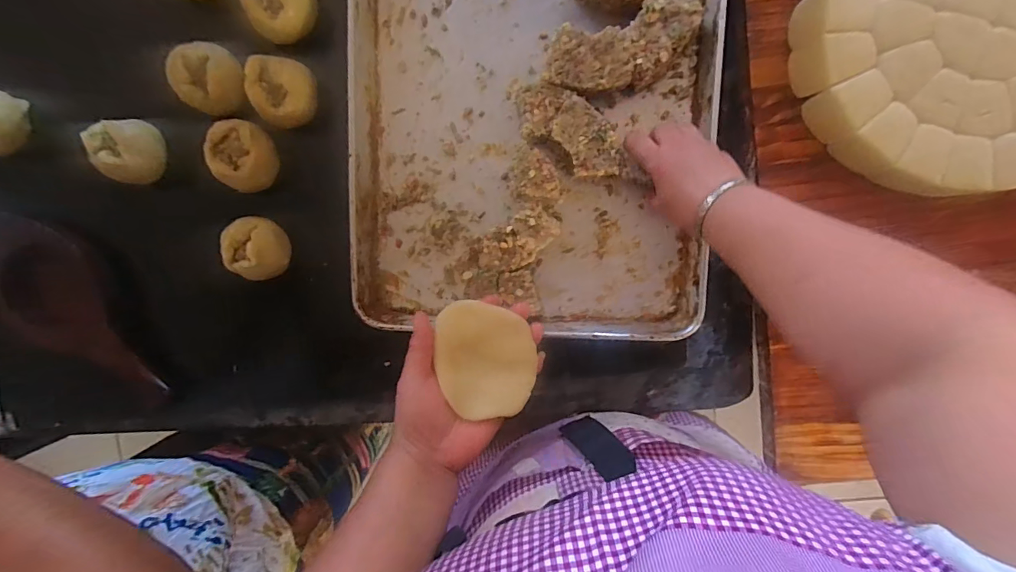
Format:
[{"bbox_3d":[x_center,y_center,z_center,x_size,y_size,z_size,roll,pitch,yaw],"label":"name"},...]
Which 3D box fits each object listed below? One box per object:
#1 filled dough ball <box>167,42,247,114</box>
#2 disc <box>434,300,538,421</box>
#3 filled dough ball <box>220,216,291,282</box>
[{"bbox_3d":[-0.343,-0.235,0.518,0.064,0.044,0.068,0,96,4],"label":"filled dough ball"},{"bbox_3d":[-0.018,0.064,0.400,0.085,0.005,0.098,-1,86,-16],"label":"disc"},{"bbox_3d":[-0.298,-0.043,0.537,0.061,0.047,0.067,0,96,4],"label":"filled dough ball"}]

